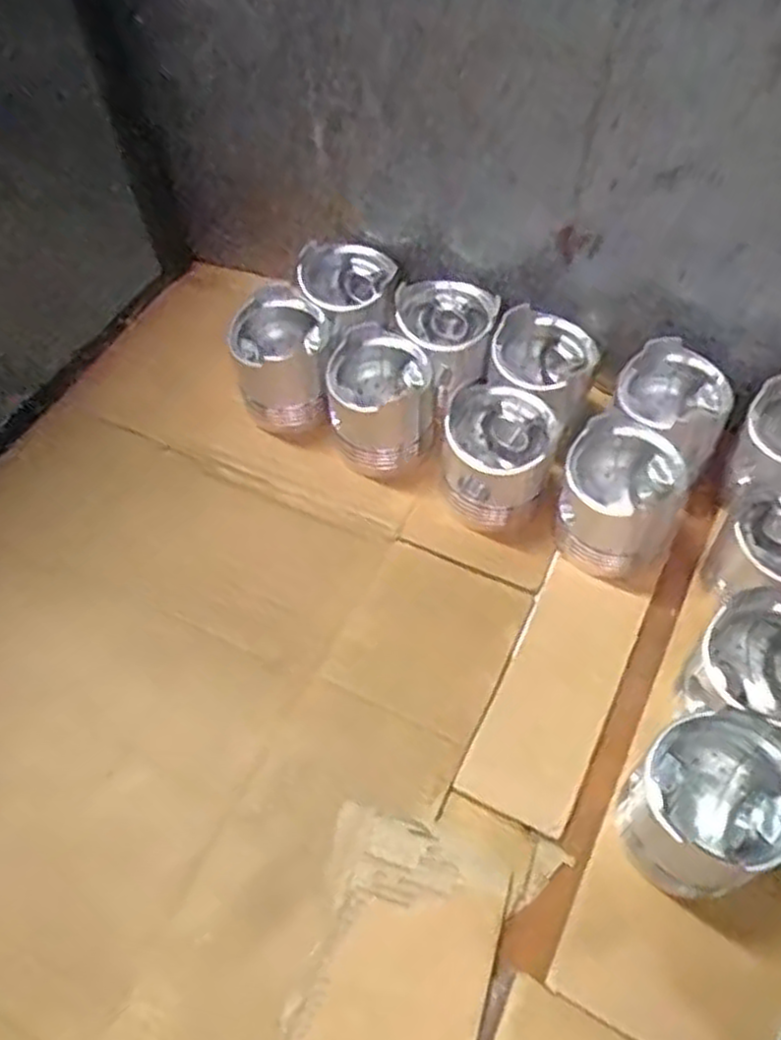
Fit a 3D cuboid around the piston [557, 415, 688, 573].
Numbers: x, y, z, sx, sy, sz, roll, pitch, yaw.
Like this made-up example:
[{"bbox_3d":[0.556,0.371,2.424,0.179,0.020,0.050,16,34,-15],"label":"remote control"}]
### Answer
[{"bbox_3d":[0.169,-0.019,0.585,0.080,0.102,0.072,30,61,19],"label":"piston"}]

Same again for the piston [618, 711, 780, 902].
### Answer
[{"bbox_3d":[0.181,0.165,0.455,0.075,0.099,0.079,0,55,0],"label":"piston"}]

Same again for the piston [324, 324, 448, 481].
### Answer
[{"bbox_3d":[-0.005,-0.094,0.645,0.091,0.084,0.093,6,56,4],"label":"piston"}]

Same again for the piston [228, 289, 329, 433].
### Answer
[{"bbox_3d":[-0.092,-0.135,0.673,0.079,0.098,0.089,-7,56,-4],"label":"piston"}]

